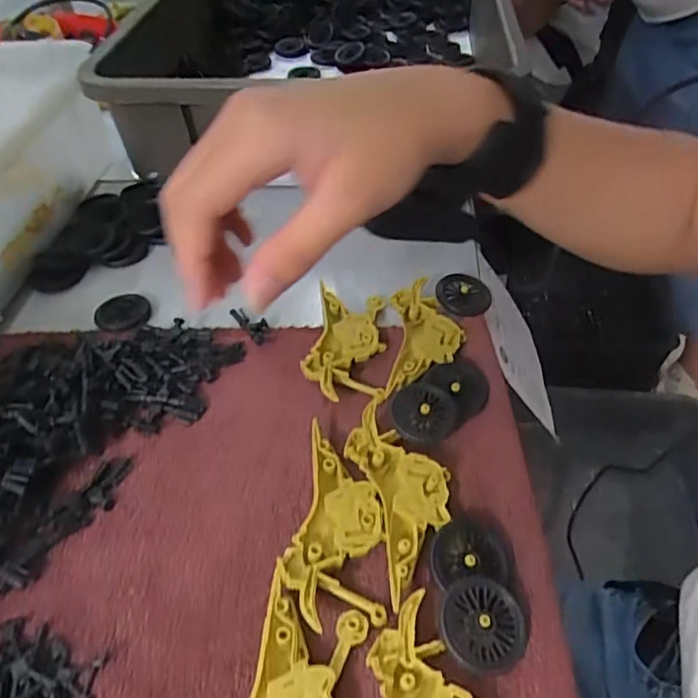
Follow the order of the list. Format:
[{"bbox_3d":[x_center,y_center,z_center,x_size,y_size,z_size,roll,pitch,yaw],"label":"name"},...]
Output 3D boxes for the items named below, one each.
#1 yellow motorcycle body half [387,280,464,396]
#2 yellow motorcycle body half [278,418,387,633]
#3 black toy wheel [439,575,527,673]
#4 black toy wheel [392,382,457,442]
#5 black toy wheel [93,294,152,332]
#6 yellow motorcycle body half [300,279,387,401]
[{"bbox_3d":[0.050,-0.011,0.357,0.047,0.008,0.097,2,49,4],"label":"yellow motorcycle body half"},{"bbox_3d":[-0.007,0.085,0.280,0.047,0.014,0.098,-1,48,2],"label":"yellow motorcycle body half"},{"bbox_3d":[0.058,0.120,0.242,0.036,0.011,0.036,-1,48,1],"label":"black toy wheel"},{"bbox_3d":[0.043,0.035,0.317,0.036,0.012,0.033,-1,48,1],"label":"black toy wheel"},{"bbox_3d":[-0.162,-0.025,0.398,0.037,0.009,0.038,-1,48,1],"label":"black toy wheel"},{"bbox_3d":[-0.001,-0.004,0.358,0.047,0.014,0.093,2,49,4],"label":"yellow motorcycle body half"}]

